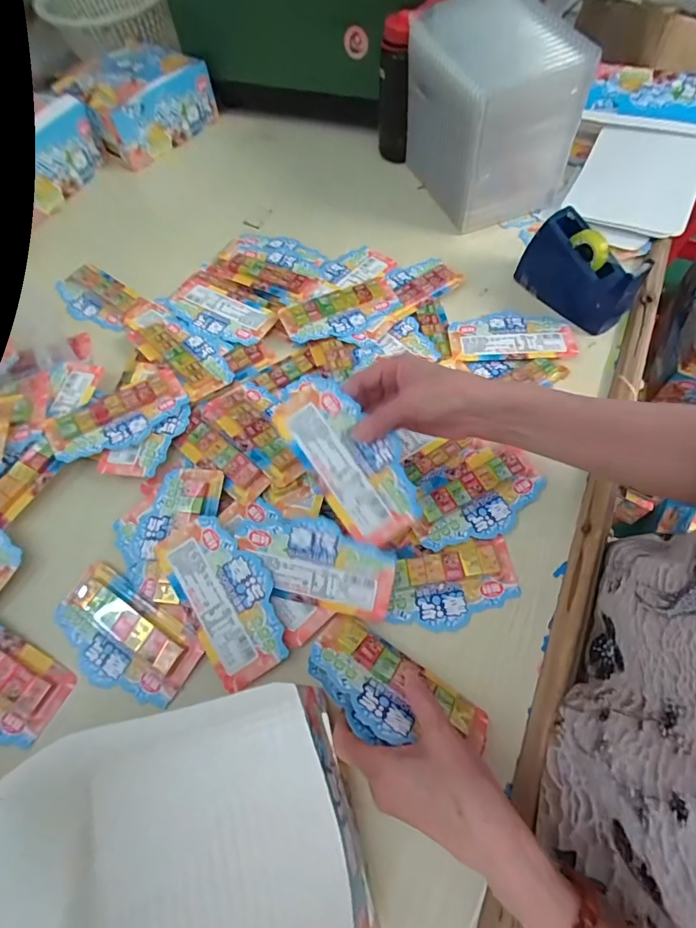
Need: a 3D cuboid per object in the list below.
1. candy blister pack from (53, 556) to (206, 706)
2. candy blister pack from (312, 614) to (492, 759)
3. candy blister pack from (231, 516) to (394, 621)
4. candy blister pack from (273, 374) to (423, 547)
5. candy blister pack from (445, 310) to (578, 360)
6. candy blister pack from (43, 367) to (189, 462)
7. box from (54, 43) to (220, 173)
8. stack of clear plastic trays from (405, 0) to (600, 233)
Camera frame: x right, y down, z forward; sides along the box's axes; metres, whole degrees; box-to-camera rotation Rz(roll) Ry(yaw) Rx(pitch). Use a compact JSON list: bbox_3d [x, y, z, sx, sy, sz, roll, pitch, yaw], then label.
[{"bbox_3d":[-0.203,0.155,0.403,0.143,0.015,0.079,29,66,16],"label":"candy blister pack"},{"bbox_3d":[0.037,0.179,0.352,0.146,0.013,0.078,28,35,14],"label":"candy blister pack"},{"bbox_3d":[-0.029,0.086,0.398,0.142,0.005,0.071,19,96,7],"label":"candy blister pack"},{"bbox_3d":[0.001,-0.007,0.386,0.071,0.007,0.155,-36,89,2],"label":"candy blister pack"},{"bbox_3d":[0.198,-0.157,0.545,0.144,0.007,0.073,1,62,2],"label":"candy blister pack"},{"bbox_3d":[-0.254,-0.056,0.495,0.144,0.023,0.082,-33,66,-15],"label":"candy blister pack"},{"bbox_3d":[-0.358,-0.623,0.765,0.168,0.091,0.202,35,68,19],"label":"box"},{"bbox_3d":[0.184,-0.480,0.620,0.158,0.192,0.209,-25,64,-11],"label":"stack of clear plastic trays"}]

